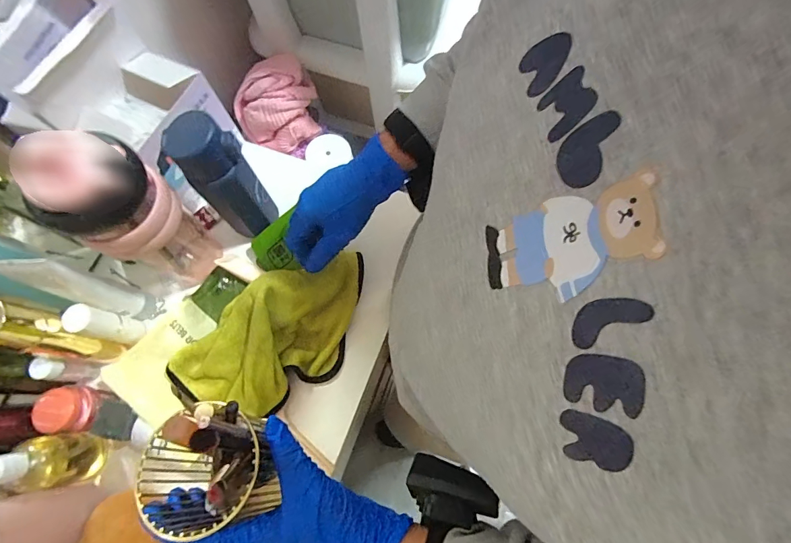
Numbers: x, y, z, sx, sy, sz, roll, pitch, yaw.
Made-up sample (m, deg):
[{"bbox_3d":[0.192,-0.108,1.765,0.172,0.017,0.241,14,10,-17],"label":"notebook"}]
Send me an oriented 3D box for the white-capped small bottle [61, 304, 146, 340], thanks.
[{"bbox_3d":[-0.318,0.059,0.434,0.025,0.089,0.027,-1,72,2],"label":"white-capped small bottle"}]

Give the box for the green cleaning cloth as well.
[{"bbox_3d":[-0.126,0.071,0.457,0.135,0.041,0.236,46,78,-8],"label":"green cleaning cloth"}]

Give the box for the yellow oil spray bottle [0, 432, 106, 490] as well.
[{"bbox_3d":[-0.348,0.188,0.384,0.046,0.124,0.050,-9,72,-1],"label":"yellow oil spray bottle"}]

